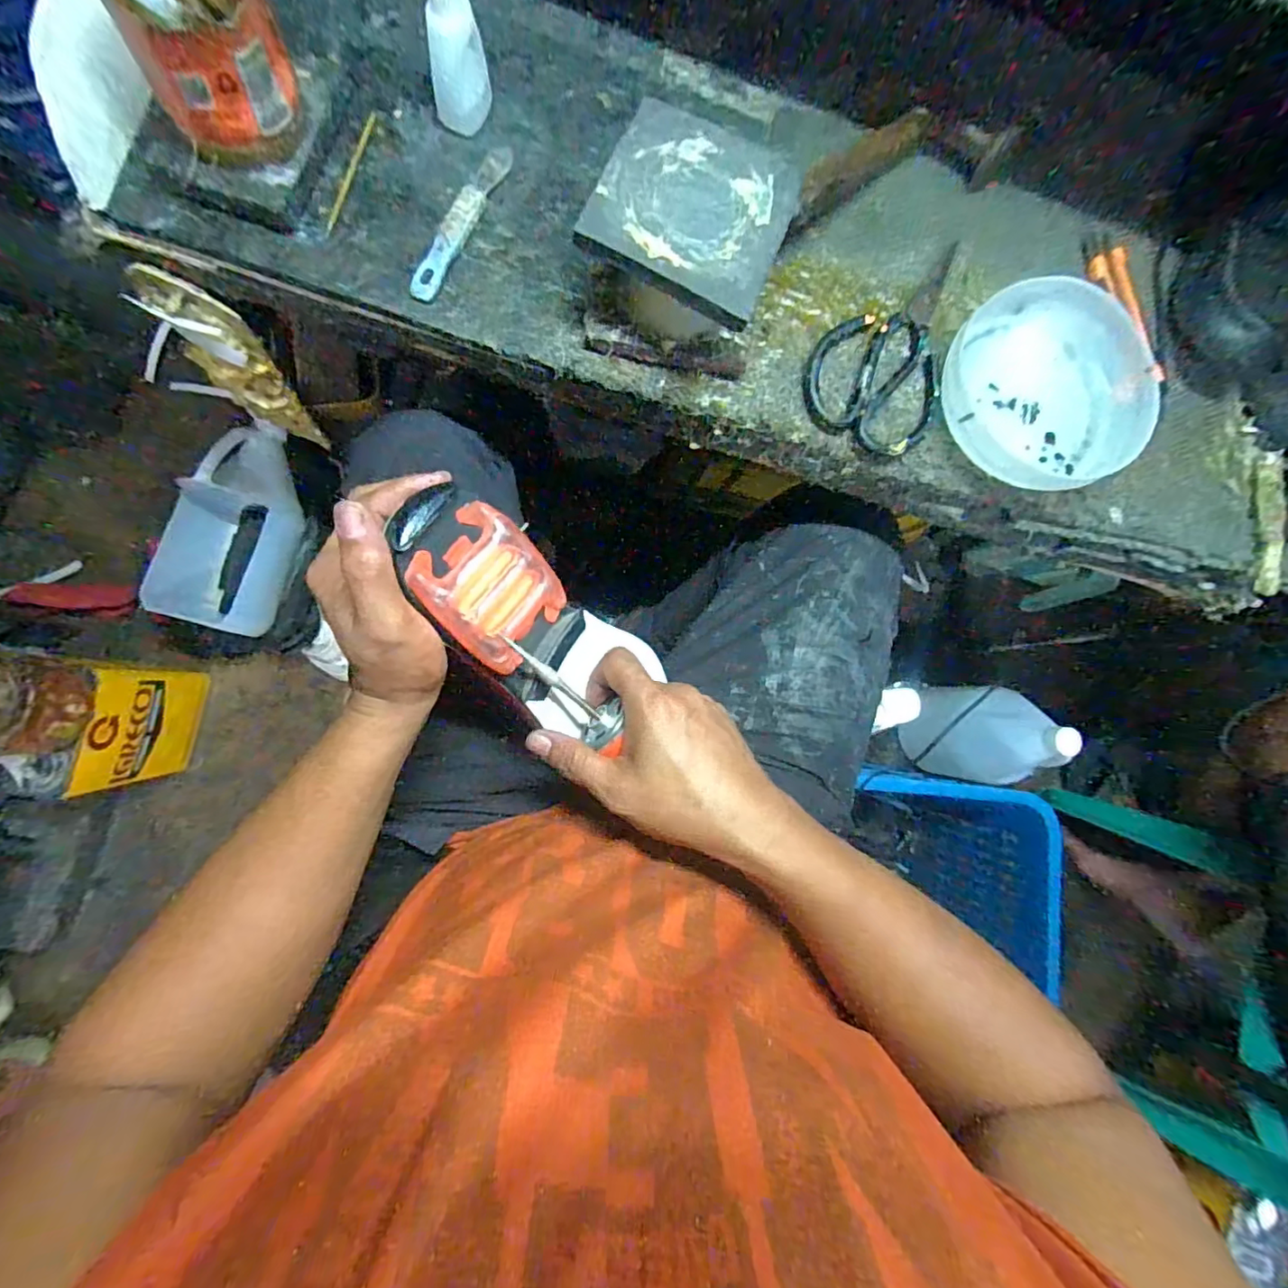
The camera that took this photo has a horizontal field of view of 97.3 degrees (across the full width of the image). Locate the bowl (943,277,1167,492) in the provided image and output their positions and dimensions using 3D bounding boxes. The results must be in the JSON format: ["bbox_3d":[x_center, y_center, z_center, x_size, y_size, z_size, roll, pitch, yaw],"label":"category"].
[{"bbox_3d":[0.296,-0.183,0.419,0.155,0.038,0.145,1,85,-8],"label":"bowl"}]

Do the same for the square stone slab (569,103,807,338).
[{"bbox_3d":[0.031,-0.266,0.346,0.113,0.013,0.124,23,82,-6],"label":"square stone slab"}]

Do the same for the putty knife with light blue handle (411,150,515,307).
[{"bbox_3d":[-0.128,-0.298,0.396,0.019,0.007,0.135,24,82,-6],"label":"putty knife with light blue handle"}]

